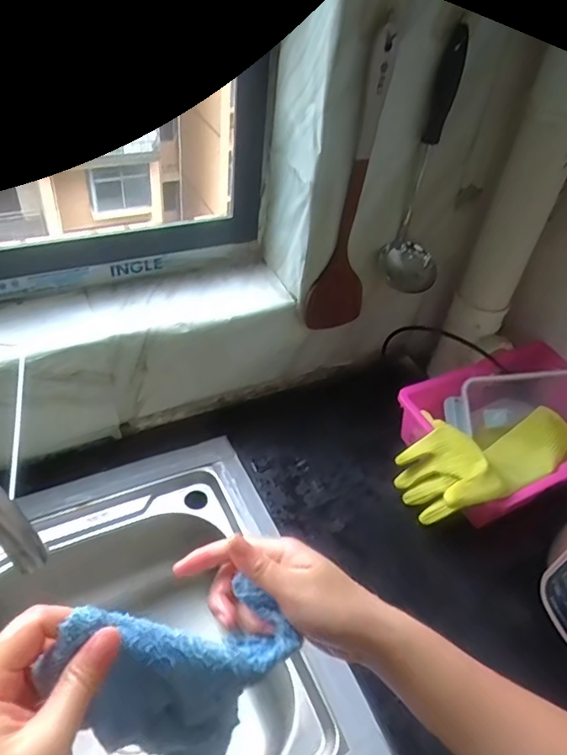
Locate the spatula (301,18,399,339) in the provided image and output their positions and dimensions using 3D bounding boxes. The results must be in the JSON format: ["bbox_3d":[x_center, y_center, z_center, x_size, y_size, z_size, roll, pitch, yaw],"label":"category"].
[{"bbox_3d":[0.084,-0.208,0.659,0.078,0.355,0.021,-18,49,-25],"label":"spatula"}]

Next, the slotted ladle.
[{"bbox_3d":[0.177,-0.237,0.653,0.071,0.287,0.060,13,43,5],"label":"slotted ladle"}]

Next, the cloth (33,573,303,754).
[{"bbox_3d":[-0.062,0.198,0.354,0.135,0.190,0.058,-19,49,-26],"label":"cloth"}]

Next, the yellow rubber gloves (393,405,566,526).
[{"bbox_3d":[0.262,0.115,0.721,0.231,0.129,0.121,-16,48,-24],"label":"yellow rubber gloves"}]

